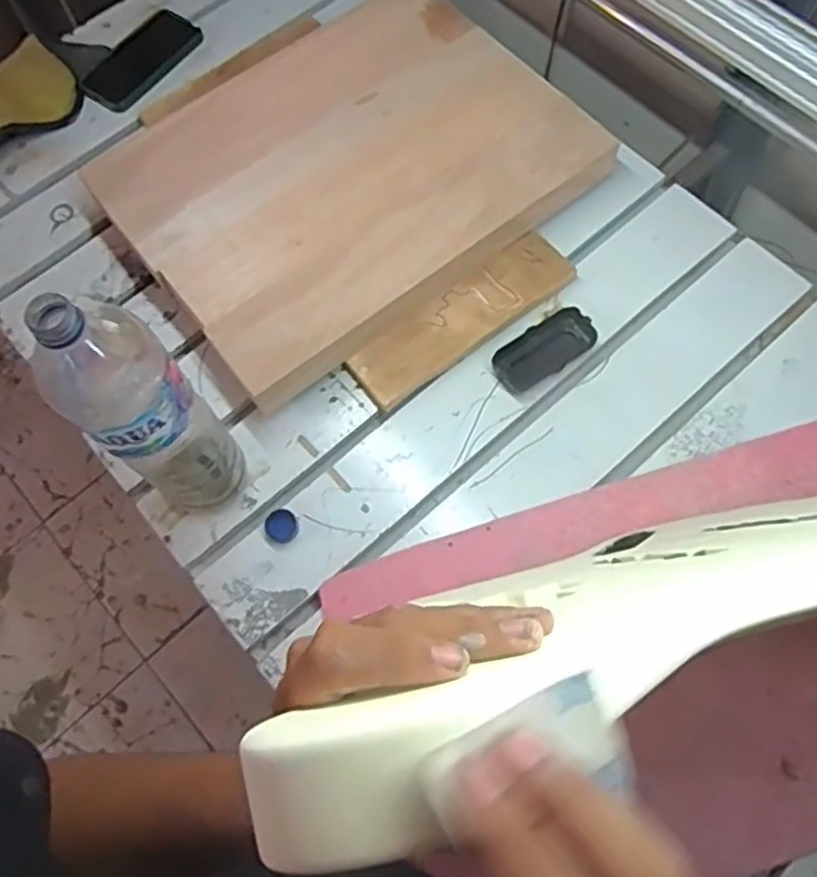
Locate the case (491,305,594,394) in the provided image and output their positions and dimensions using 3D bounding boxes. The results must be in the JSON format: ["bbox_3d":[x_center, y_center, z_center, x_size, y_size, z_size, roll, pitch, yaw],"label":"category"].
[{"bbox_3d":[0.143,-0.092,0.754,0.109,0.025,0.049,-33,71,-10],"label":"case"}]

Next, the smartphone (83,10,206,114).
[{"bbox_3d":[-0.348,-0.495,0.933,0.080,0.014,0.164,35,74,14],"label":"smartphone"}]

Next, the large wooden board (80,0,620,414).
[{"bbox_3d":[-0.075,-0.309,0.802,0.470,0.042,0.380,-36,72,-11],"label":"large wooden board"}]

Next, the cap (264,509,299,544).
[{"bbox_3d":[-0.124,0.086,0.703,0.032,0.012,0.031,-1,69,2],"label":"cap"}]

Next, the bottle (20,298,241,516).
[{"bbox_3d":[-0.209,-0.013,0.585,0.083,0.308,0.074,-43,73,-13],"label":"bottle"}]

